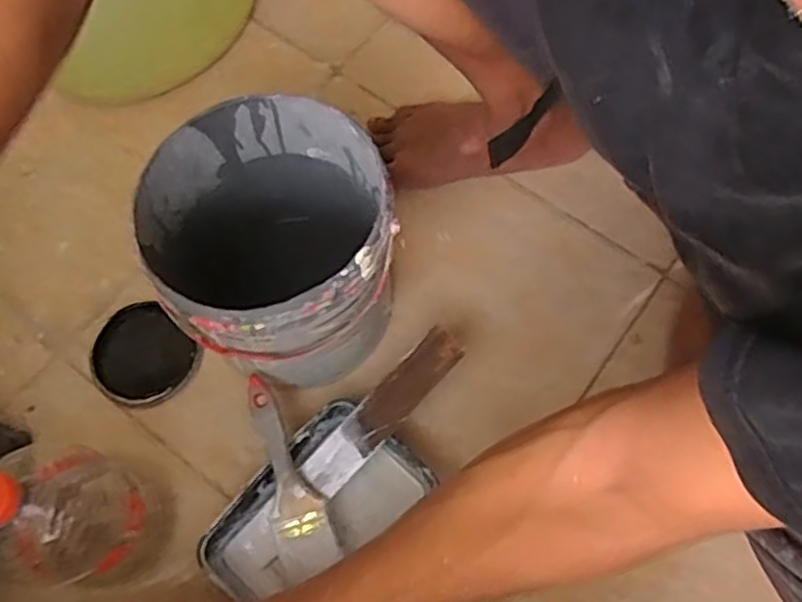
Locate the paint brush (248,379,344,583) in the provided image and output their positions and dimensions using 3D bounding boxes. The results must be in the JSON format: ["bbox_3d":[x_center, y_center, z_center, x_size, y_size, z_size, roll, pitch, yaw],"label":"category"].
[{"bbox_3d":[-0.093,0.138,0.564,0.045,0.022,0.156,-19,88,-6],"label":"paint brush"}]

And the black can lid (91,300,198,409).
[{"bbox_3d":[-0.236,0.051,0.646,0.094,0.014,0.084,42,75,15],"label":"black can lid"}]

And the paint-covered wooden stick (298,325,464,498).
[{"bbox_3d":[-0.015,0.088,0.571,0.035,0.009,0.160,44,90,16],"label":"paint-covered wooden stick"}]

